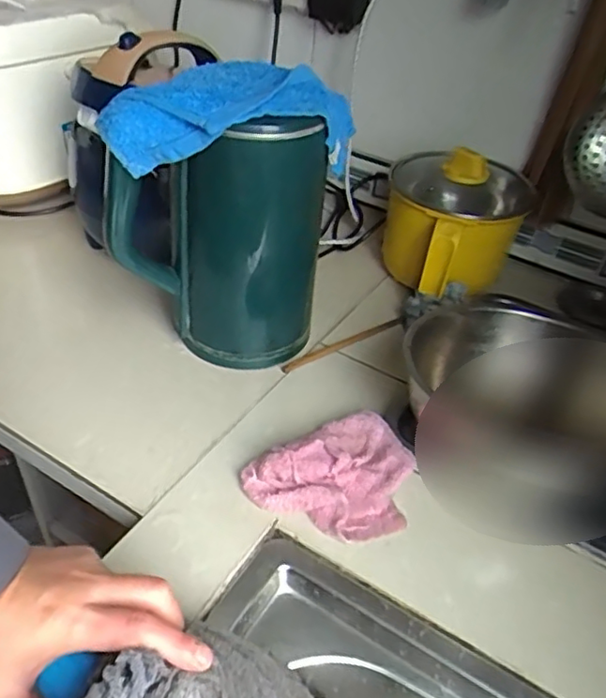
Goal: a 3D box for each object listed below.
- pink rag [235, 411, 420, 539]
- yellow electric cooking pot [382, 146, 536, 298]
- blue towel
[{"bbox_3d":[0.032,0.111,0.511,0.137,0.033,0.101,-19,47,-26],"label":"pink rag"},{"bbox_3d":[0.172,-0.148,0.730,0.163,0.148,0.188,21,43,16],"label":"yellow electric cooking pot"},{"bbox_3d":[-0.061,-0.199,0.520,0.222,0.063,0.116,-12,44,-20],"label":"blue towel"}]

